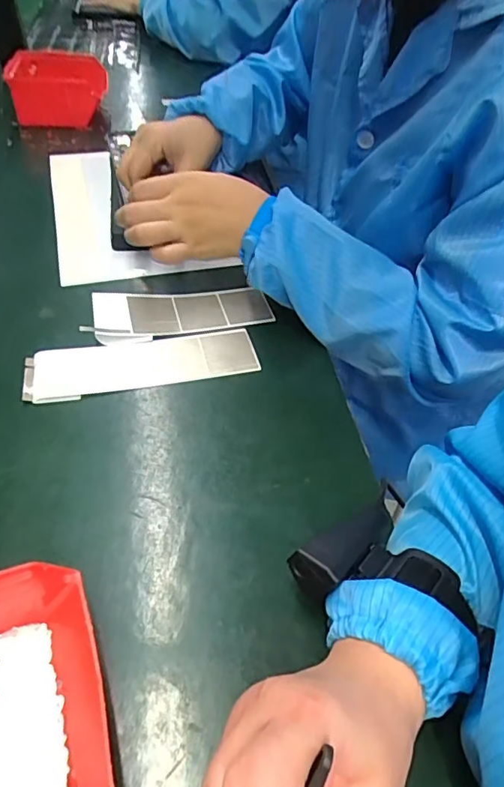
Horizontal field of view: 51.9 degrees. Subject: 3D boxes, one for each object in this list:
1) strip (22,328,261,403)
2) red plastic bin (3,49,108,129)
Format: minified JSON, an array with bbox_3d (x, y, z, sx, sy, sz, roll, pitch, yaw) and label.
[{"bbox_3d":[-0.097,-0.027,0.462,0.198,0.006,0.057,-8,56,-11],"label":"strip"},{"bbox_3d":[-0.279,-0.442,0.760,0.136,0.078,0.107,6,50,0],"label":"red plastic bin"}]

